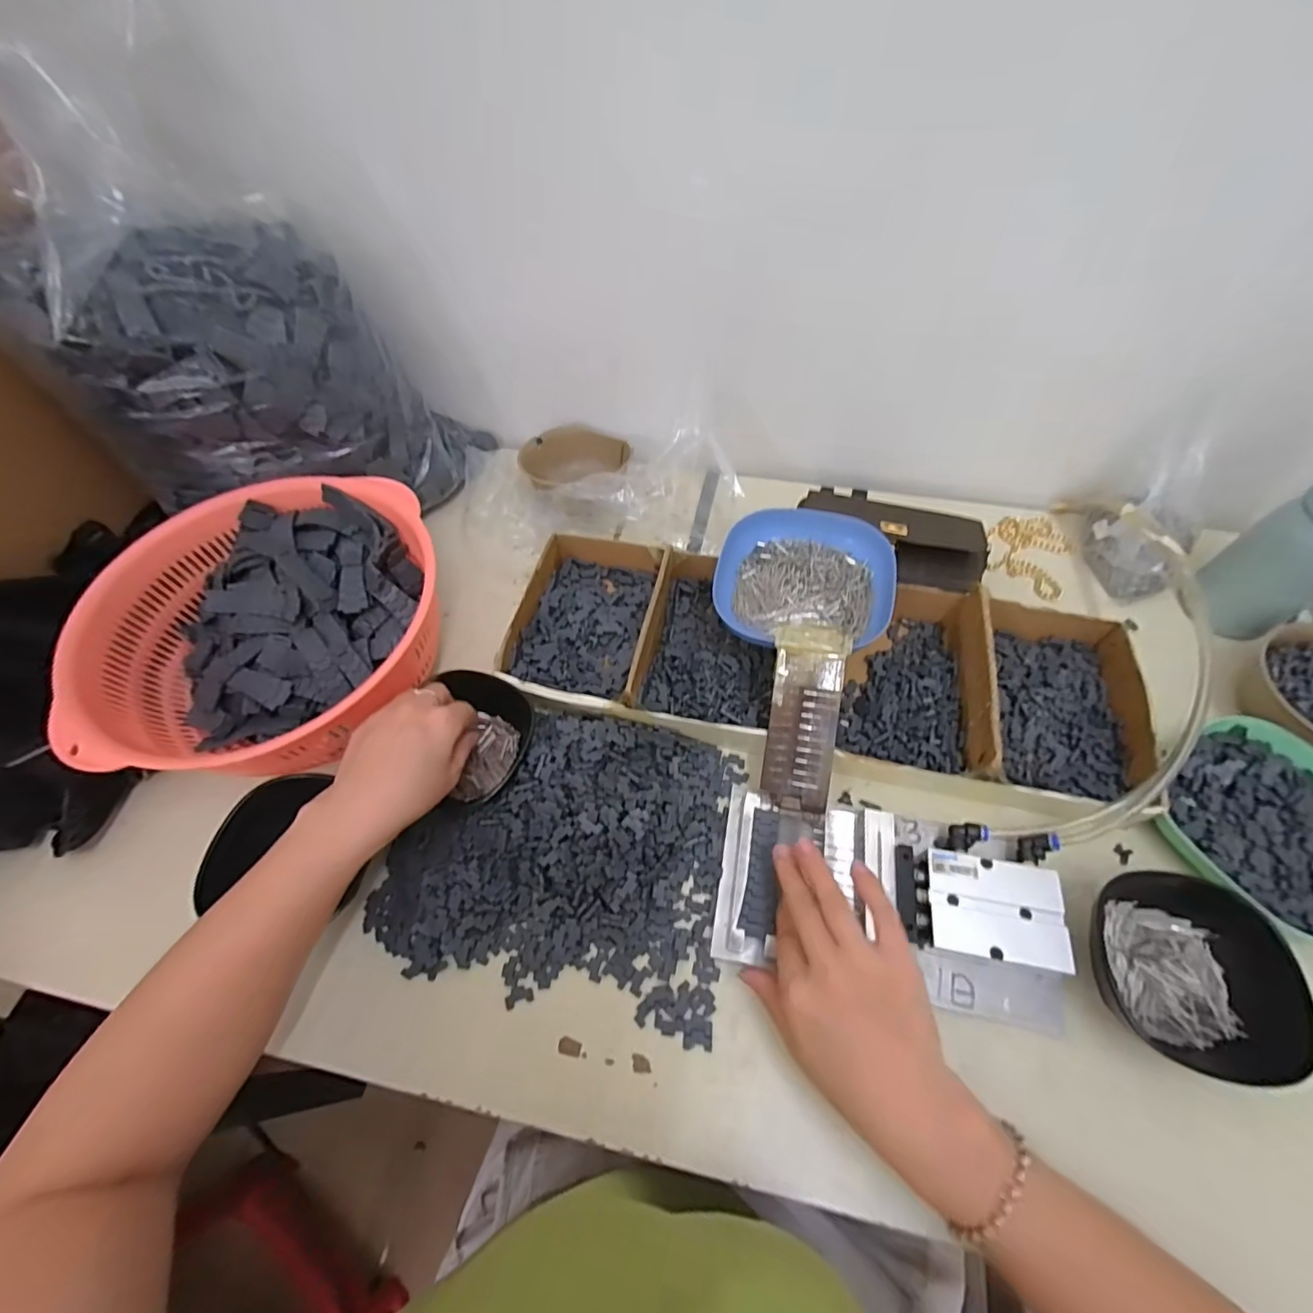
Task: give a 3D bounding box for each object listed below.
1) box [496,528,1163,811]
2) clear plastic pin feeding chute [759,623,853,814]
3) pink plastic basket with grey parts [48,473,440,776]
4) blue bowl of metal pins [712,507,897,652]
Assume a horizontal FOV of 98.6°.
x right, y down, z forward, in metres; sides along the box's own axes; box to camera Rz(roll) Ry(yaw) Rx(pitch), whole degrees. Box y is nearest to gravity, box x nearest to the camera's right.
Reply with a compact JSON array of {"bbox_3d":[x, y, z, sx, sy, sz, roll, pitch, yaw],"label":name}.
[{"bbox_3d":[0.129,-0.009,0.472,0.507,0.062,0.187,11,59,9],"label":"box"},{"bbox_3d":[0.110,0.045,0.420,0.050,0.008,0.134,7,86,7],"label":"clear plastic pin feeding chute"},{"bbox_3d":[-0.301,-0.022,0.457,0.254,0.084,0.251,-1,58,2],"label":"pink plastic basket with grey parts"},{"bbox_3d":[0.125,-0.069,0.485,0.142,0.037,0.152,10,58,8],"label":"blue bowl of metal pins"}]

